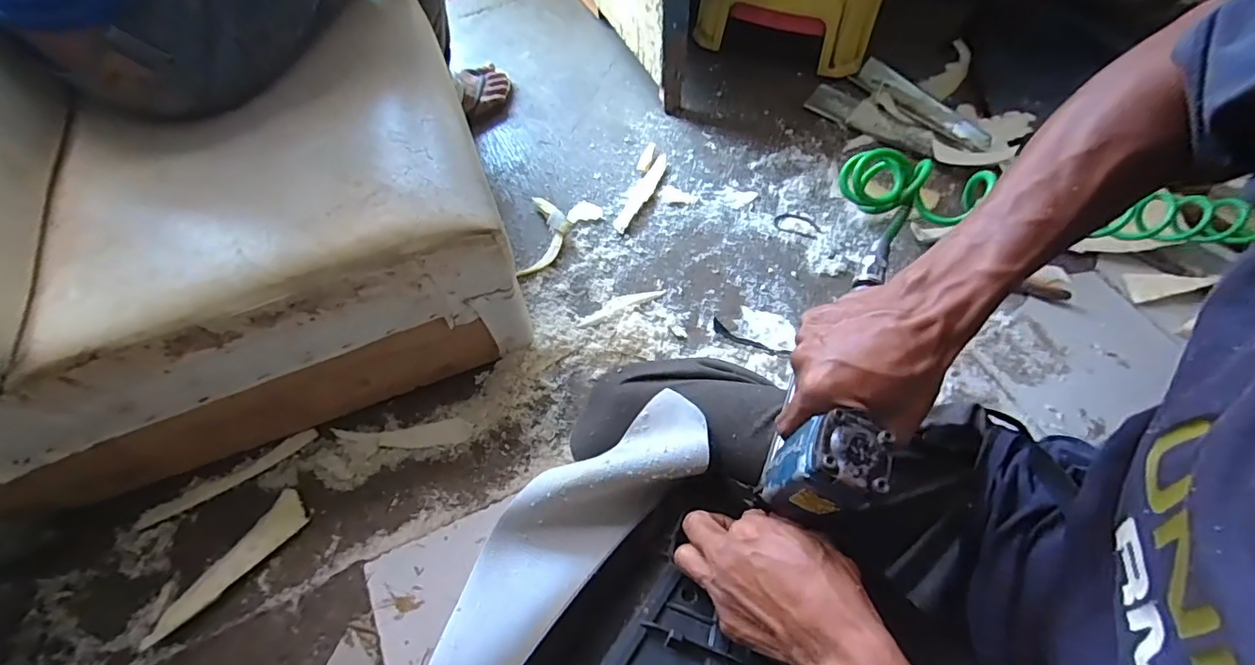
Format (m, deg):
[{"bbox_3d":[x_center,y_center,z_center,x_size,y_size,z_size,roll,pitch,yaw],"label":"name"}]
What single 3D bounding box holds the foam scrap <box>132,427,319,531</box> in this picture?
[{"bbox_3d":[-0.531,0.196,0.711,0.225,0.005,0.027,-30,65,-15],"label":"foam scrap"}]

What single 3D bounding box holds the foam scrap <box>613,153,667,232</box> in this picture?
[{"bbox_3d":[0.027,-0.255,0.957,0.032,0.006,0.198,24,64,13],"label":"foam scrap"}]

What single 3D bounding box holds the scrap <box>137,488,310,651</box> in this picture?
[{"bbox_3d":[-0.495,0.294,0.653,0.054,0.032,0.210,32,66,16],"label":"scrap"}]

